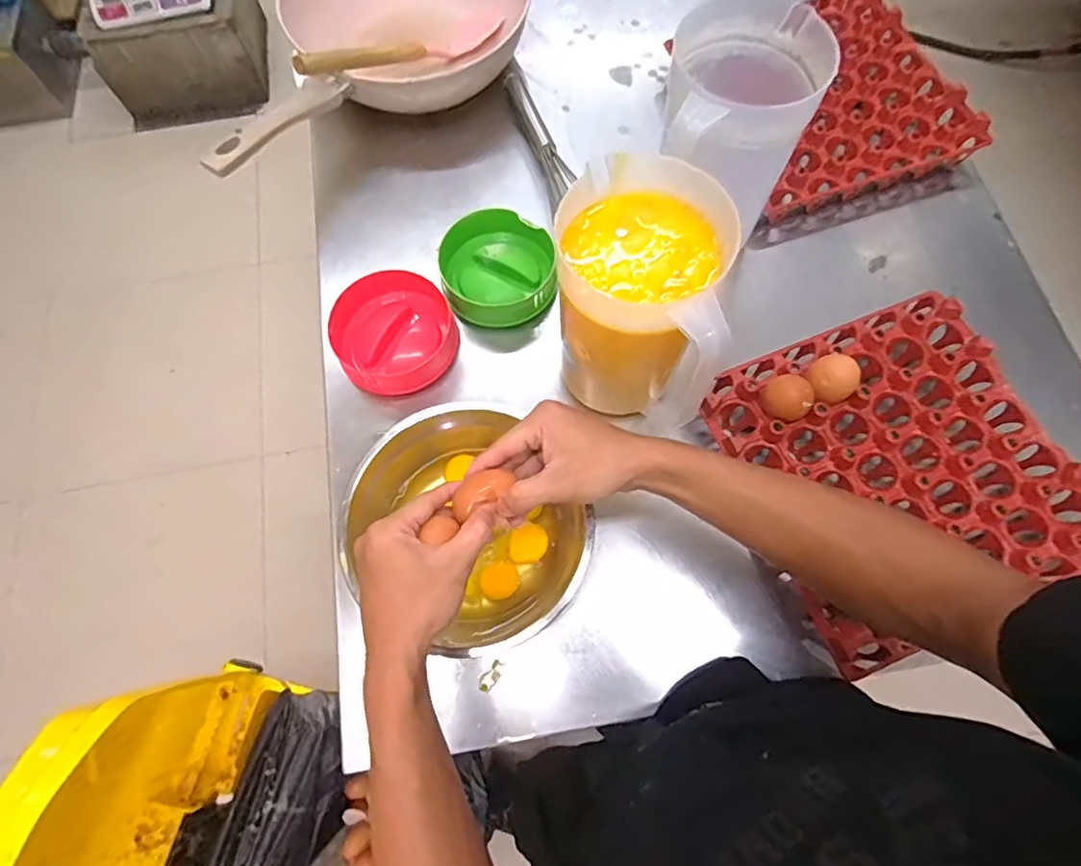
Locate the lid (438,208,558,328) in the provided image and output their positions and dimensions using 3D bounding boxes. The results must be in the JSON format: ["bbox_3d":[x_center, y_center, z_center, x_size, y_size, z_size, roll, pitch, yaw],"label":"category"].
[{"bbox_3d":[-0.045,-0.180,0.634,0.121,0.037,0.118,-4,70,0],"label":"lid"}]

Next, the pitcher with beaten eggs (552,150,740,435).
[{"bbox_3d":[0.085,-0.100,0.503,0.116,0.198,0.162,-8,70,-2],"label":"pitcher with beaten eggs"}]

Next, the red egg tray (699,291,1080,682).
[{"bbox_3d":[0.328,0.028,0.538,0.278,0.068,0.284,-21,71,-6],"label":"red egg tray"}]

